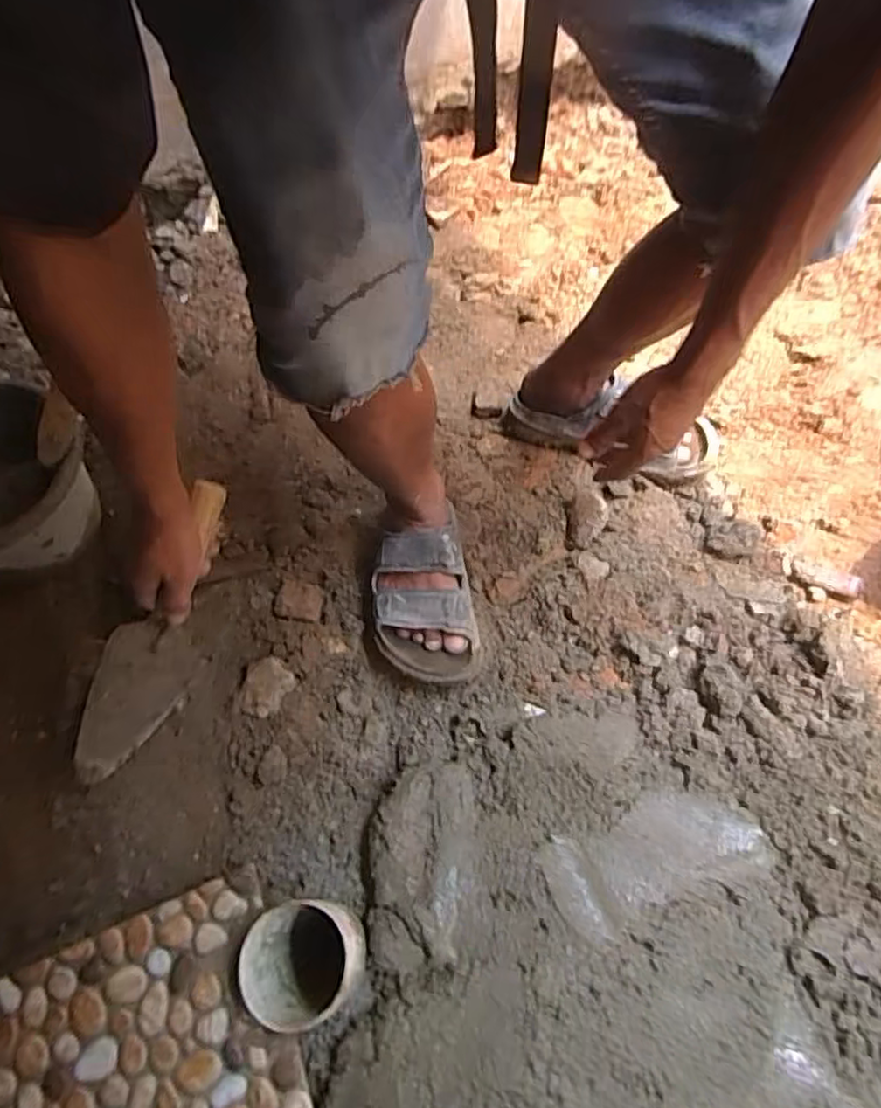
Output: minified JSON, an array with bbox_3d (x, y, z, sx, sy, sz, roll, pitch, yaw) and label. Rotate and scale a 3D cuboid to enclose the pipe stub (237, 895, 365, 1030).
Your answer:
[{"bbox_3d":[-0.116,0.358,0.556,0.091,0.095,0.087,-3,60,6],"label":"pipe stub"}]

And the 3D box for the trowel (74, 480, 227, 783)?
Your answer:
[{"bbox_3d":[-0.271,0.074,0.609,0.077,0.056,0.283,27,94,20],"label":"trowel"}]

